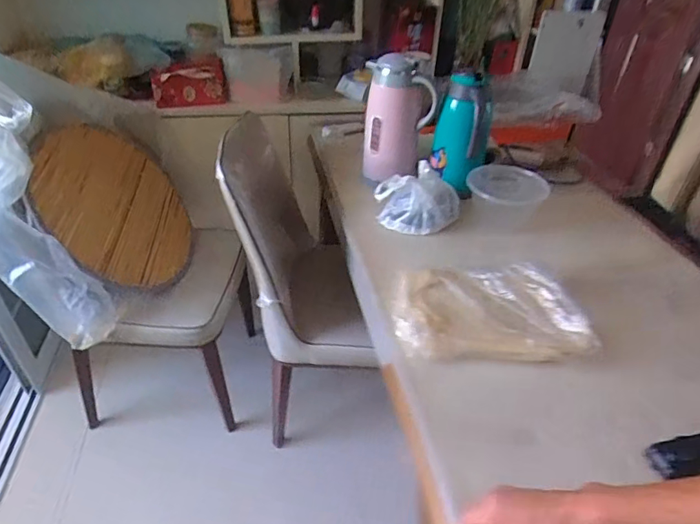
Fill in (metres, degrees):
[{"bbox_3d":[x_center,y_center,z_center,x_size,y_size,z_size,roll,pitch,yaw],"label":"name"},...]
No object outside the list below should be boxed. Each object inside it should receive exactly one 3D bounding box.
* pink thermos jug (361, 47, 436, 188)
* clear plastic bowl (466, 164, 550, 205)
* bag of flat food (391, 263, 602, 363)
[{"bbox_3d":[0.114,-0.326,1.112,0.142,0.301,0.116,10,39,7],"label":"pink thermos jug"},{"bbox_3d":[0.353,-0.175,1.063,0.166,0.027,0.145,33,47,31],"label":"clear plastic bowl"},{"bbox_3d":[0.224,0.079,0.789,0.306,0.044,0.204,-1,39,-7],"label":"bag of flat food"}]

